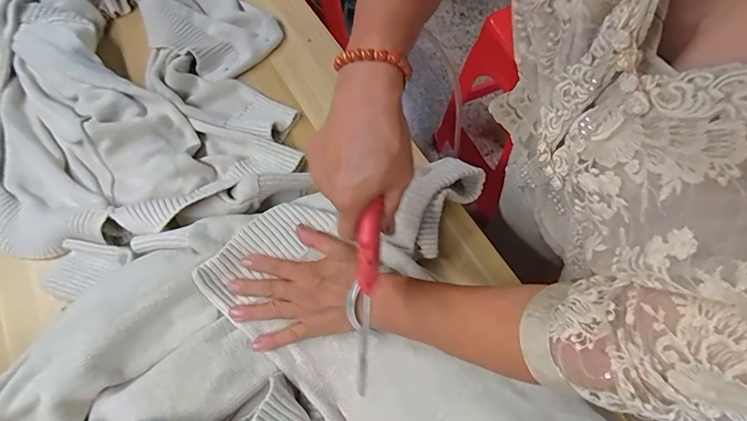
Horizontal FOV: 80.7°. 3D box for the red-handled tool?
[{"bbox_3d":[-0.006,0.064,0.339,0.017,0.012,0.140,3,79,3],"label":"red-handled tool"}]

